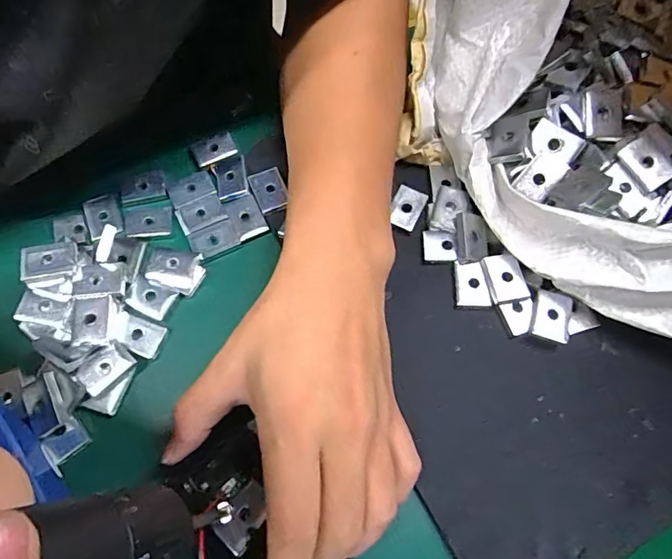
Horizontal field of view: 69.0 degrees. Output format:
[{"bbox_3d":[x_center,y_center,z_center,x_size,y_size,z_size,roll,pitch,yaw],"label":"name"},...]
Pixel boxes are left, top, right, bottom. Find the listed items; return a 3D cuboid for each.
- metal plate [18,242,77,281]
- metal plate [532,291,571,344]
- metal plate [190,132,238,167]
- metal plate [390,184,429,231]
[{"bbox_3d":[-0.161,-0.010,0.273,0.028,0.004,0.019,-10,80,-18],"label":"metal plate"},{"bbox_3d":[0.121,0.022,0.274,0.019,0.009,0.027,14,68,5],"label":"metal plate"},{"bbox_3d":[-0.080,-0.085,0.322,0.027,0.005,0.018,-21,69,-9],"label":"metal plate"},{"bbox_3d":[0.043,-0.045,0.300,0.019,0.004,0.026,25,69,9],"label":"metal plate"}]

